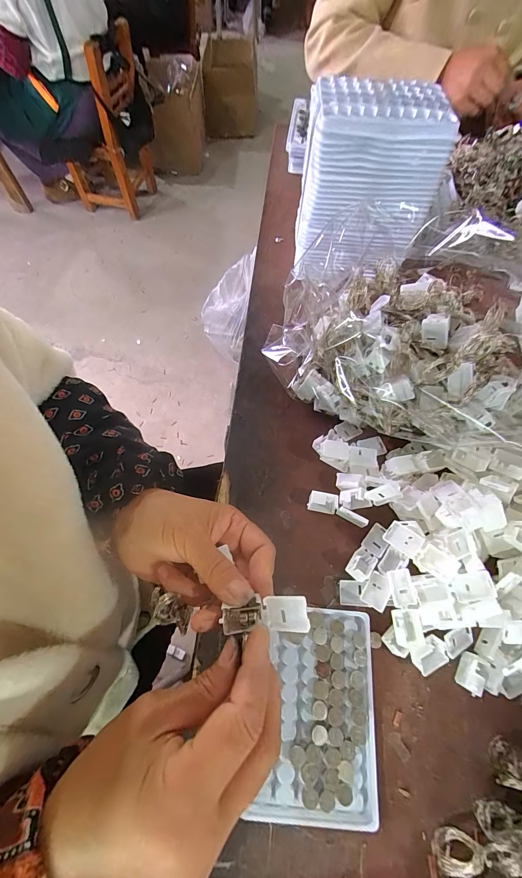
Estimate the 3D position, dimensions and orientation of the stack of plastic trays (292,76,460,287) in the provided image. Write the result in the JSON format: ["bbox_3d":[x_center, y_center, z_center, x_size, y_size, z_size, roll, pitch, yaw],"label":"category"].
[{"bbox_3d":[0.112,-0.266,0.360,0.135,0.157,0.072,8,66,3],"label":"stack of plastic trays"}]

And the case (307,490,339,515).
[{"bbox_3d":[0.057,0.059,0.304,0.027,0.014,0.016,10,66,4],"label":"case"}]

